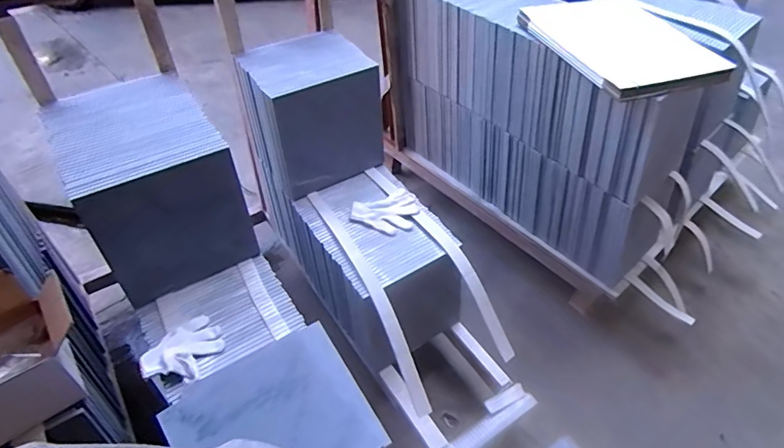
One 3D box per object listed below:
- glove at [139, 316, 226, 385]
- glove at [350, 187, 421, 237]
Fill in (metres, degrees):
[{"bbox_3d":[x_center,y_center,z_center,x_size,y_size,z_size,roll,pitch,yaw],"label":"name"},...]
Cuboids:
[{"bbox_3d":[-0.435,0.259,1.012,0.127,0.031,0.162,20,49,14],"label":"glove"},{"bbox_3d":[-0.015,-0.029,1.295,0.174,0.022,0.136,-15,50,-17],"label":"glove"}]

